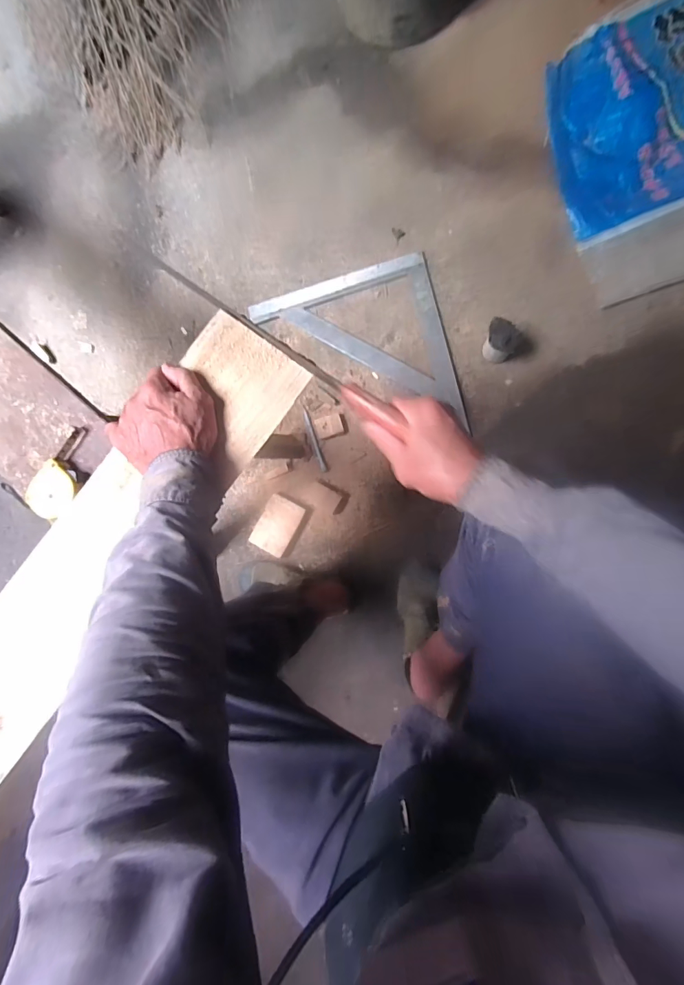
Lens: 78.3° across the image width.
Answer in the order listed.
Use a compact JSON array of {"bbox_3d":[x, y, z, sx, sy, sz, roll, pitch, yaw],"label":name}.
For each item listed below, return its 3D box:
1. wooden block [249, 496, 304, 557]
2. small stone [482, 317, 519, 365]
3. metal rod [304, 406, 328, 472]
[{"bbox_3d":[-0.139,0.070,0.903,0.077,0.029,0.117,28,90,8],"label":"wooden block"},{"bbox_3d":[0.304,-0.288,0.819,0.057,0.090,0.058,0,91,9],"label":"small stone"},{"bbox_3d":[-0.060,-0.117,0.922,0.016,0.018,0.149,-20,87,9],"label":"metal rod"}]

